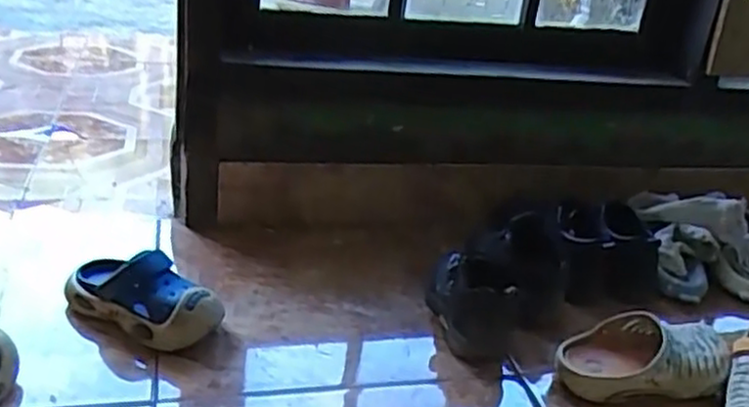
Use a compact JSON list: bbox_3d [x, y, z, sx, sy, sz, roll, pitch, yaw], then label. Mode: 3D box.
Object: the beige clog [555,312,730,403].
[{"bbox_3d":[0.307,0.179,0.858,0.210,0.064,0.106,1,25,-13],"label":"beige clog"}]

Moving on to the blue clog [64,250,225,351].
[{"bbox_3d":[-0.264,0.108,0.855,0.198,0.073,0.086,16,26,20],"label":"blue clog"}]

